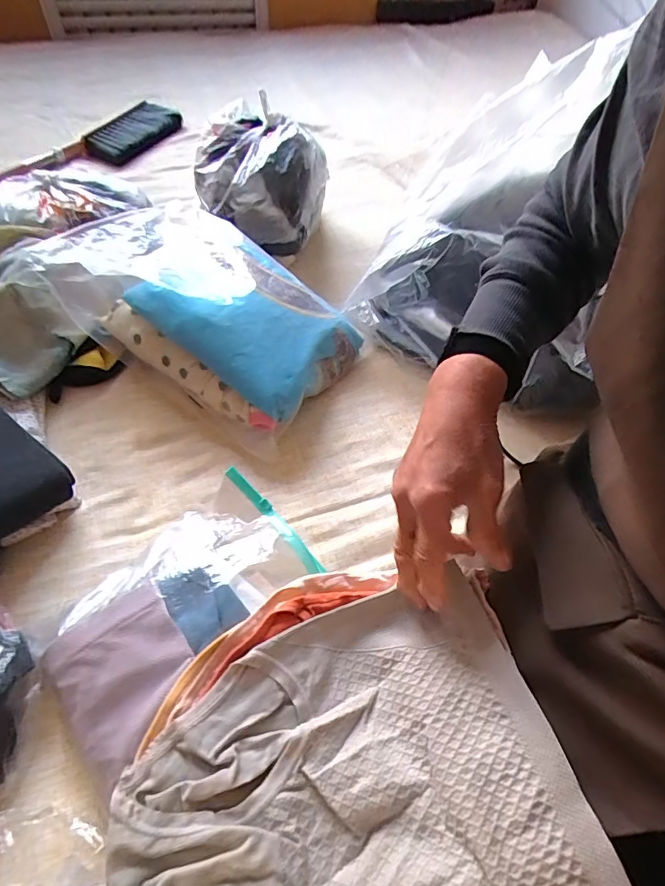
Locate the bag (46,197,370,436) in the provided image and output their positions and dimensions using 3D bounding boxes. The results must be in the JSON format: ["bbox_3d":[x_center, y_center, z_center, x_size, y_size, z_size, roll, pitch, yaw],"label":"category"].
[{"bbox_3d":[-0.152,-0.175,0.600,0.356,0.105,0.232,29,58,16],"label":"bag"}]

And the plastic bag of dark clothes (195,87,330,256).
[{"bbox_3d":[-0.104,-0.383,0.699,0.184,0.121,0.180,2,54,-3],"label":"plastic bag of dark clothes"}]

